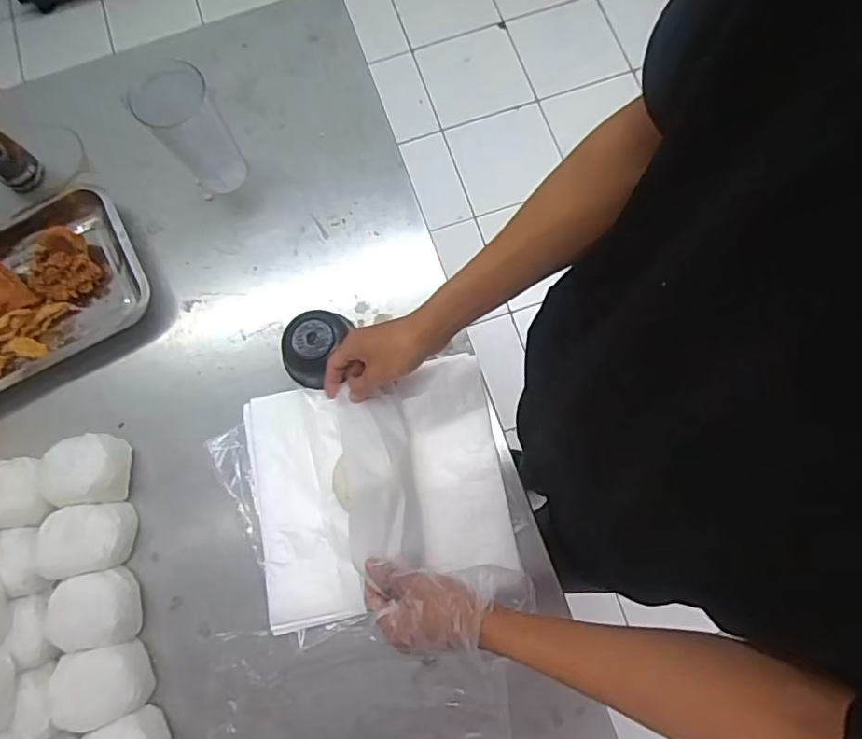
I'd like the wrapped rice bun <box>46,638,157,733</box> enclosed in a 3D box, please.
[{"bbox_3d":[-0.331,0.318,0.564,0.080,0.053,0.069,-11,76,-1],"label":"wrapped rice bun"}]

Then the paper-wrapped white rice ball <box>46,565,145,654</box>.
[{"bbox_3d":[-0.346,0.248,0.580,0.072,0.061,0.072,0,76,2],"label":"paper-wrapped white rice ball"}]

